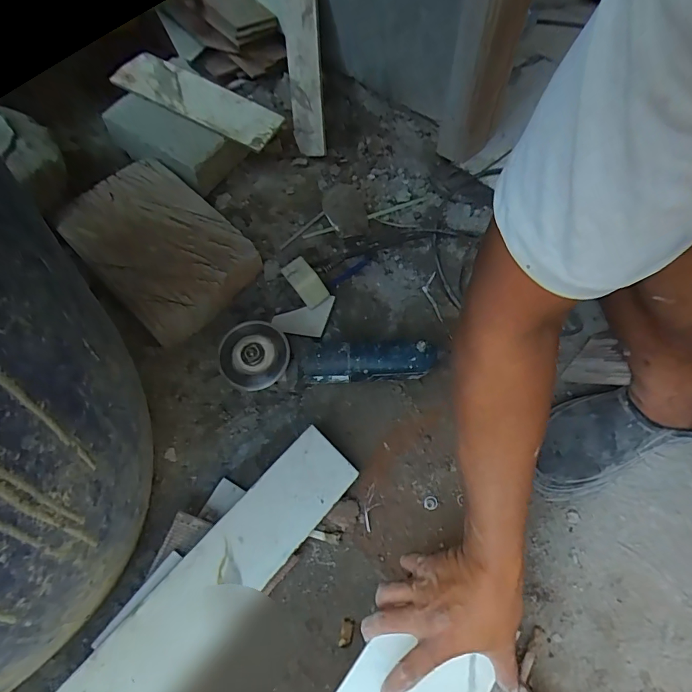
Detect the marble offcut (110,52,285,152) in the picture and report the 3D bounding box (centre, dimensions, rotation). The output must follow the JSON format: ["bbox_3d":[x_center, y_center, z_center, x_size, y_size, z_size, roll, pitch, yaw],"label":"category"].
[{"bbox_3d":[-0.274,-0.455,0.776,0.324,0.017,0.099,28,69,11],"label":"marble offcut"}]

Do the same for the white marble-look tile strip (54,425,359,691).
[{"bbox_3d":[-0.142,0.258,0.464,0.091,0.010,0.391,46,65,-2],"label":"white marble-look tile strip"}]

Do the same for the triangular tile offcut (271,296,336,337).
[{"bbox_3d":[-0.061,-0.039,0.668,0.100,0.009,0.056,-17,70,-6],"label":"triangular tile offcut"}]

